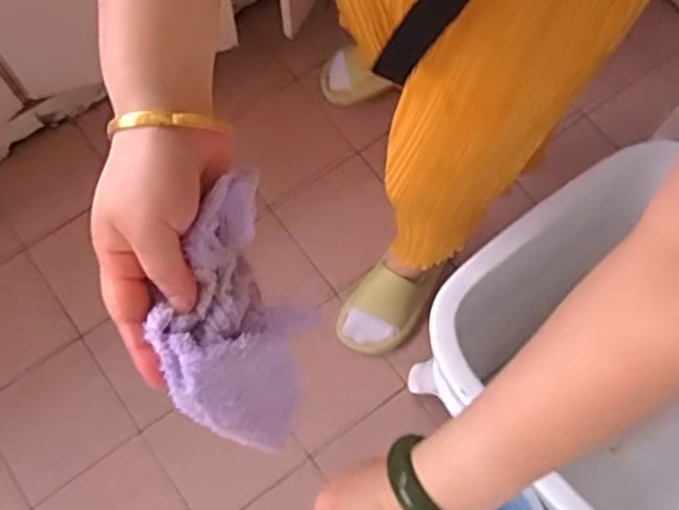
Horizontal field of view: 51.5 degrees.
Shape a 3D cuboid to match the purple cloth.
[{"bbox_3d":[-0.053,0.039,0.406,0.071,0.119,0.118,19,67,6],"label":"purple cloth"}]

